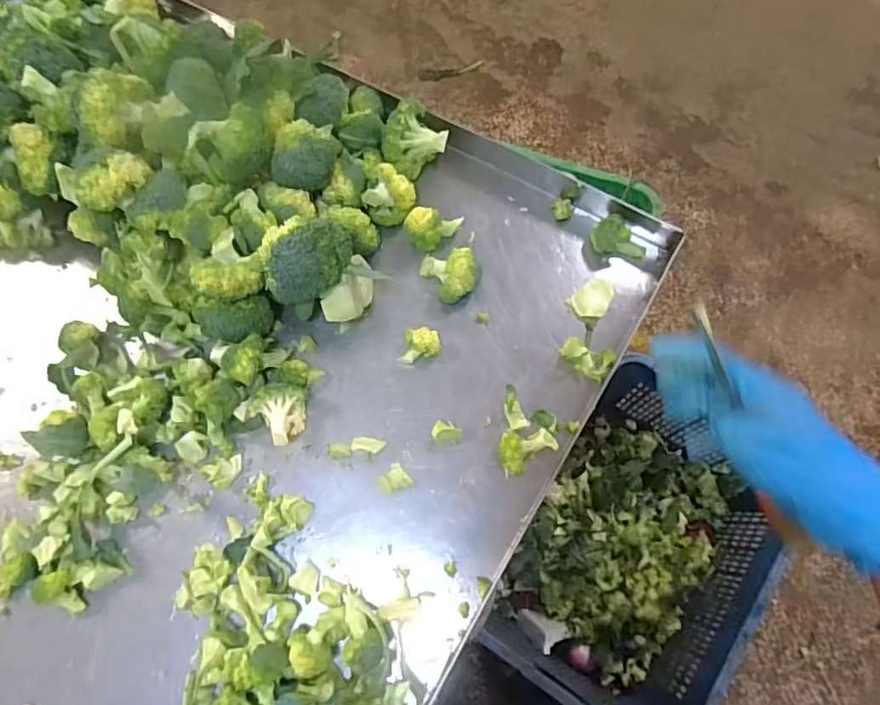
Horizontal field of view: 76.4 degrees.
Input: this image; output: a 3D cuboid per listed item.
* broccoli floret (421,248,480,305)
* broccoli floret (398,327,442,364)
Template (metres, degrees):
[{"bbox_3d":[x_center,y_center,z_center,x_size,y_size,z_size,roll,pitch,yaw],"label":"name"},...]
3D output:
[{"bbox_3d":[0.010,-0.075,0.515,0.042,0.039,0.051,-33,74,-8],"label":"broccoli floret"},{"bbox_3d":[-0.019,-0.006,0.505,0.039,0.024,0.027,-13,73,-2],"label":"broccoli floret"}]

